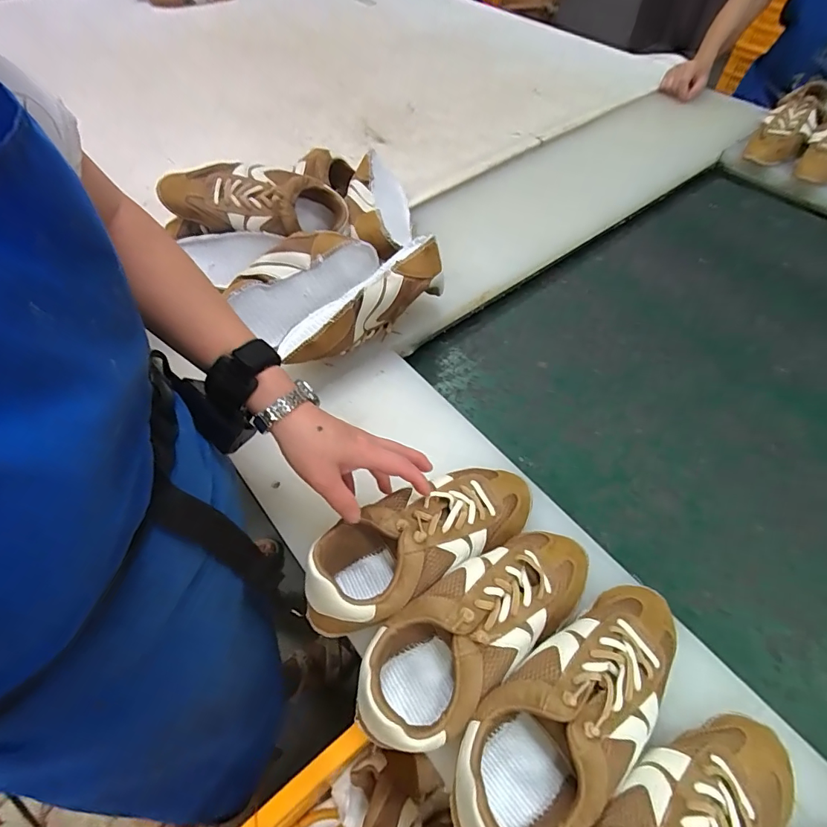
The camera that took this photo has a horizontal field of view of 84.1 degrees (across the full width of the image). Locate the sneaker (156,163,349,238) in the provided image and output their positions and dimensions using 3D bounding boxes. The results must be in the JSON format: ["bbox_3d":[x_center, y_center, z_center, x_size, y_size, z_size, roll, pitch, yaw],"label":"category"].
[{"bbox_3d":[-0.210,-0.281,0.622,0.229,0.083,0.097,-6,56,-24],"label":"sneaker"}]

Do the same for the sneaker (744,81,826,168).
[{"bbox_3d":[0.741,-0.569,0.907,0.088,0.094,0.260,34,62,19],"label":"sneaker"}]

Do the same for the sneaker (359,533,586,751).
[{"bbox_3d":[0.055,0.171,0.383,0.231,0.069,0.086,-35,63,-20],"label":"sneaker"}]

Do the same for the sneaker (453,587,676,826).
[{"bbox_3d":[0.127,0.217,0.345,0.232,0.070,0.089,-31,61,-18],"label":"sneaker"}]

